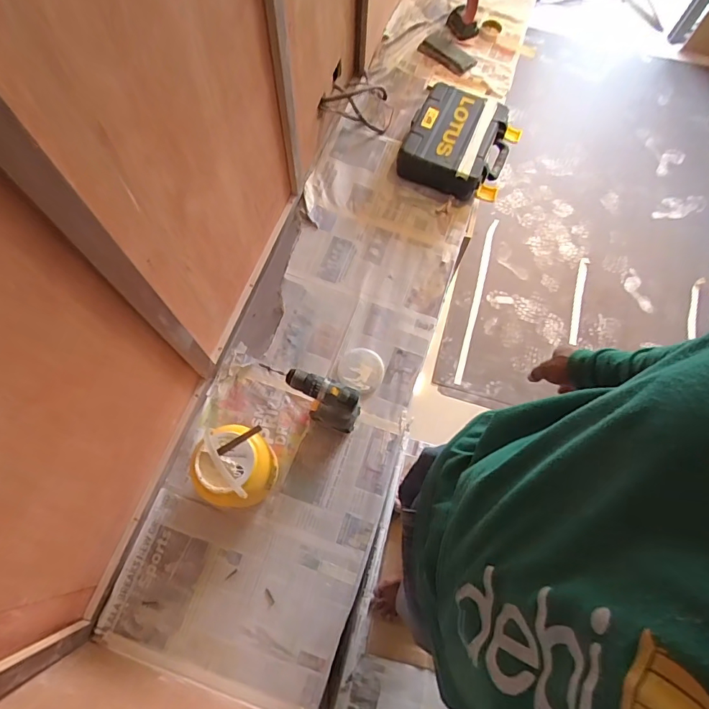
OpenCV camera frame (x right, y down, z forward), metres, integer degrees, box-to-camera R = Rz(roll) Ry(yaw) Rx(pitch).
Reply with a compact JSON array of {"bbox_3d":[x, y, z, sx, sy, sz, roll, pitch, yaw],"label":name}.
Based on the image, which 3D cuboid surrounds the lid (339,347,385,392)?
[{"bbox_3d":[0.019,0.038,1.179,0.116,0.007,0.115,1,69,-2],"label":"lid"}]

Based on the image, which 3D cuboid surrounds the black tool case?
[{"bbox_3d":[0.324,-0.651,1.353,0.311,0.138,0.317,22,70,6],"label":"black tool case"}]

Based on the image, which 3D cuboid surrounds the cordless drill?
[{"bbox_3d":[-0.071,0.108,1.037,0.165,0.217,0.066,21,70,6],"label":"cordless drill"}]

